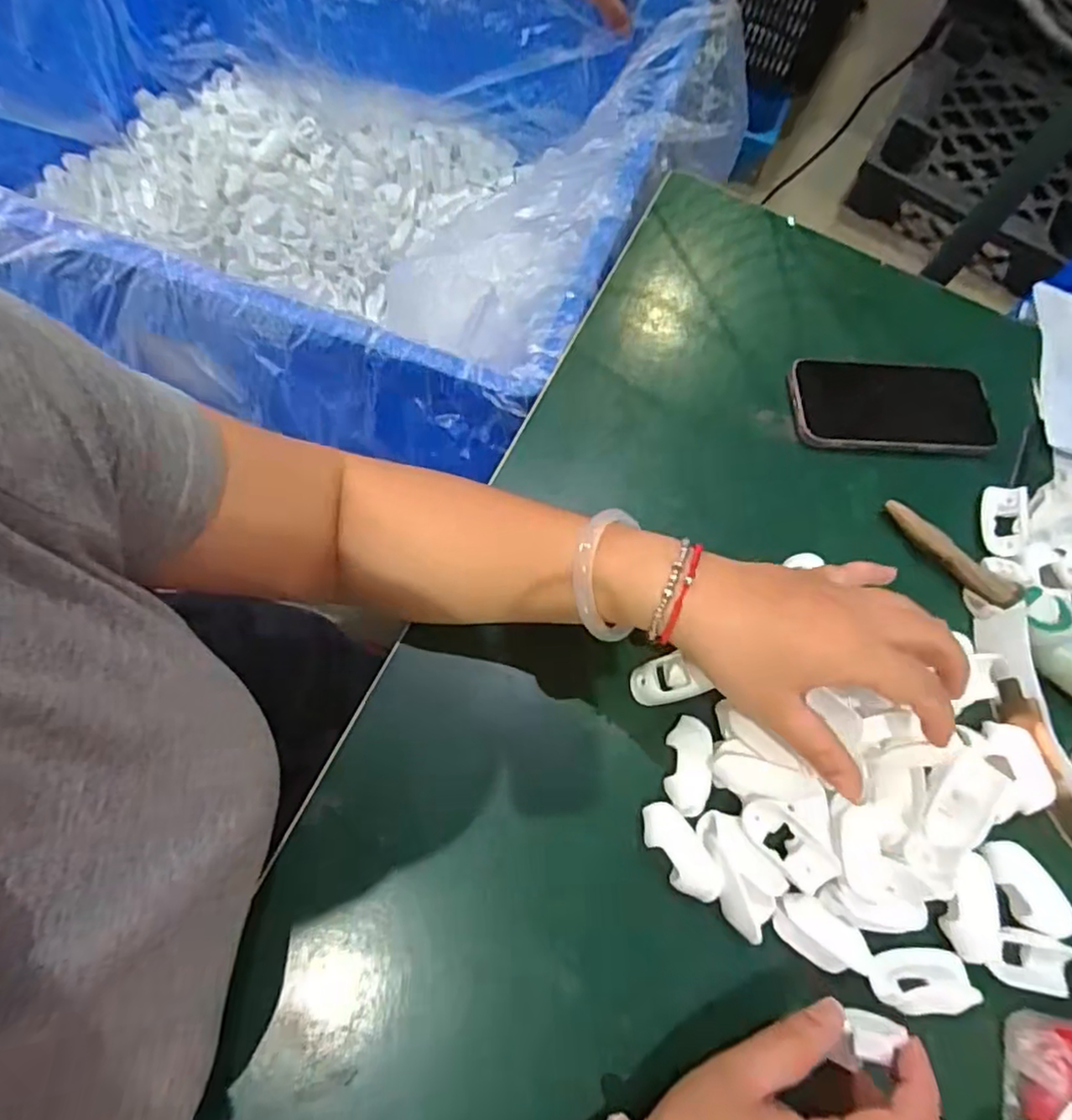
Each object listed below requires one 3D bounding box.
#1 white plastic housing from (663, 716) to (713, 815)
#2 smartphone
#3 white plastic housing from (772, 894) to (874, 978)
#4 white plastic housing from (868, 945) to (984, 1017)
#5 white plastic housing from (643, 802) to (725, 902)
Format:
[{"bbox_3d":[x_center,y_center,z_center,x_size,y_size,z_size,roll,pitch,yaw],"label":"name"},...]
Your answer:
[{"bbox_3d":[0.083,0.111,0.349,0.022,0.011,0.050,10,68,1],"label":"white plastic housing"},{"bbox_3d":[0.260,-0.114,0.469,0.149,0.007,0.074,2,68,-2],"label":"smartphone"},{"bbox_3d":[0.146,0.193,0.332,0.050,0.020,0.025,33,70,10],"label":"white plastic housing"},{"bbox_3d":[0.198,0.215,0.326,0.047,0.013,0.027,-1,68,-3],"label":"white plastic housing"},{"bbox_3d":[0.074,0.154,0.339,0.023,0.028,0.052,-32,73,-14],"label":"white plastic housing"}]

